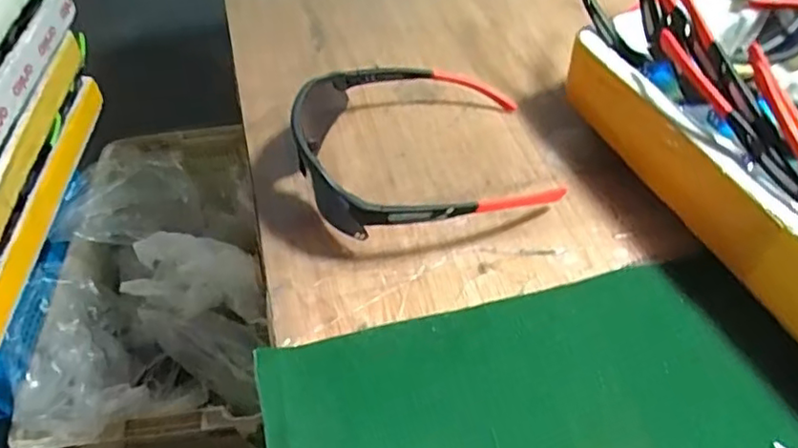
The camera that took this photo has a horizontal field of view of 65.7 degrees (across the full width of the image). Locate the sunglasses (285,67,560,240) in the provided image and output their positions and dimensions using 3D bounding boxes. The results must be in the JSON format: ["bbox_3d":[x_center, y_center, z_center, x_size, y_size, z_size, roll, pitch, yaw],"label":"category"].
[{"bbox_3d":[0.012,-0.057,0.437,0.177,0.048,0.169,-9,48,-5],"label":"sunglasses"}]

